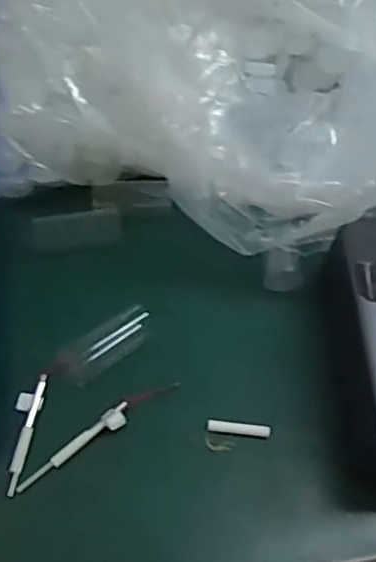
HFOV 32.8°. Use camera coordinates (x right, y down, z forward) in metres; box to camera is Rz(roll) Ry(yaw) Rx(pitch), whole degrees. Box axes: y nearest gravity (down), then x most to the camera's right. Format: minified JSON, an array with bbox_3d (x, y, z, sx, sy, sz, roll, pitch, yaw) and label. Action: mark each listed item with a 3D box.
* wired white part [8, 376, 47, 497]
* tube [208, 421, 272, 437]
[{"bbox_3d":[-0.081,0.074,0.312,0.011,0.009,0.059,9,56,3],"label":"wired white part"},{"bbox_3d":[0.025,0.074,0.317,0.031,0.004,0.006,6,56,1],"label":"tube"}]

